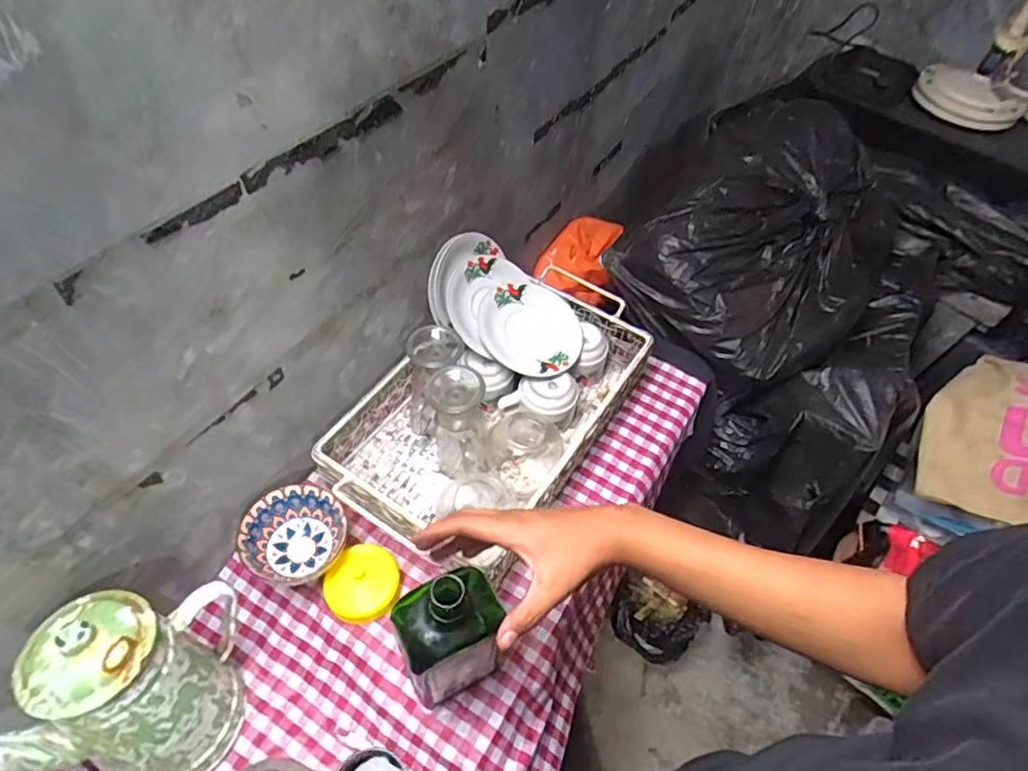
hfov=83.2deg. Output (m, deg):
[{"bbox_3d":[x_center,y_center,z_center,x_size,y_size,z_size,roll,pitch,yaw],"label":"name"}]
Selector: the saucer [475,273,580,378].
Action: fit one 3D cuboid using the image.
[{"bbox_3d":[0.024,-0.081,0.793,0.144,0.014,0.150,8,61,-15],"label":"saucer"}]

